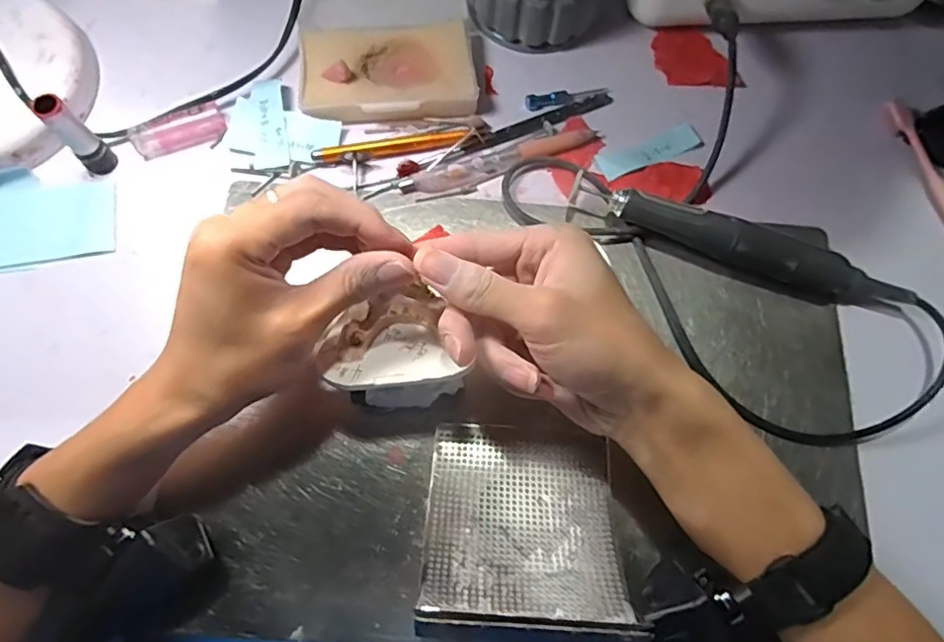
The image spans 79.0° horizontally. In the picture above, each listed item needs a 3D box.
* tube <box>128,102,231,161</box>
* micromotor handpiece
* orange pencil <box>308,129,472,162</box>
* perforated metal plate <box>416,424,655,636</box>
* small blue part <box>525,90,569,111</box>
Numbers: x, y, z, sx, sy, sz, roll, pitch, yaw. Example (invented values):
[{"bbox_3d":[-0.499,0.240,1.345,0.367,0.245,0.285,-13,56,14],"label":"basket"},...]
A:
[{"bbox_3d":[-0.195,-0.126,0.381,0.060,0.016,0.019,-23,74,-9],"label":"tube"},{"bbox_3d":[0.175,-0.043,0.354,0.184,0.032,0.022,19,72,4],"label":"micromotor handpiece"},{"bbox_3d":[-0.055,-0.120,0.389,0.104,0.004,0.013,-10,73,-5],"label":"orange pencil"},{"bbox_3d":[0.027,0.102,0.296,0.098,0.011,0.109,4,42,1],"label":"perforated metal plate"},{"bbox_3d":[0.054,-0.156,0.407,0.031,0.006,0.010,-10,73,-5],"label":"small blue part"}]

